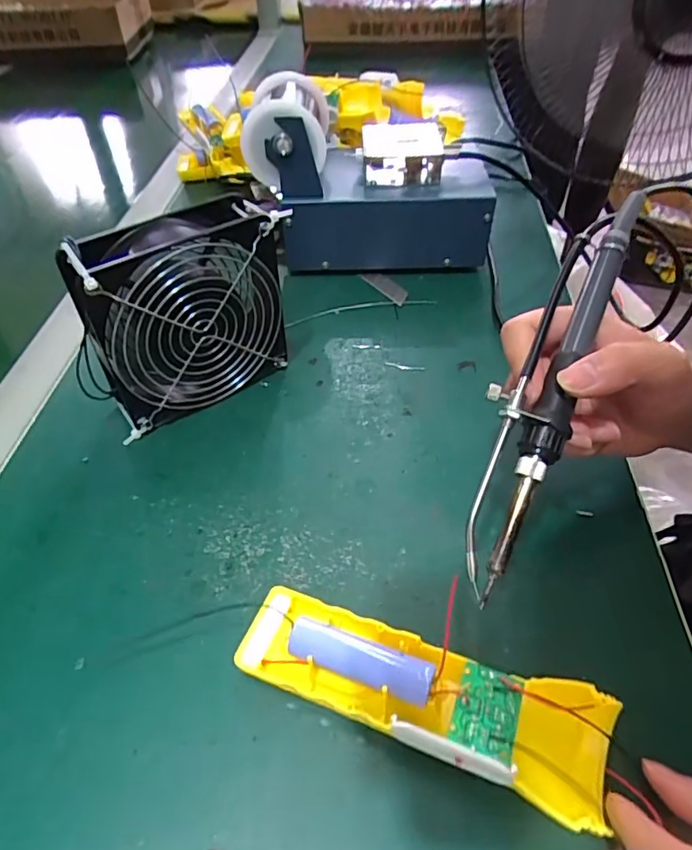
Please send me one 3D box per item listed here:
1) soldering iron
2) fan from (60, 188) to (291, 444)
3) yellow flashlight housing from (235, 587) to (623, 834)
[{"bbox_3d":[0.092,-0.025,0.253,0.034,0.016,0.208,20,78,19],"label":"soldering iron"},{"bbox_3d":[-0.103,-0.072,0.358,0.126,0.125,0.046,-31,53,-25],"label":"fan"},{"bbox_3d":[0.030,0.119,0.242,0.163,0.029,0.049,14,48,17],"label":"yellow flashlight housing"}]

